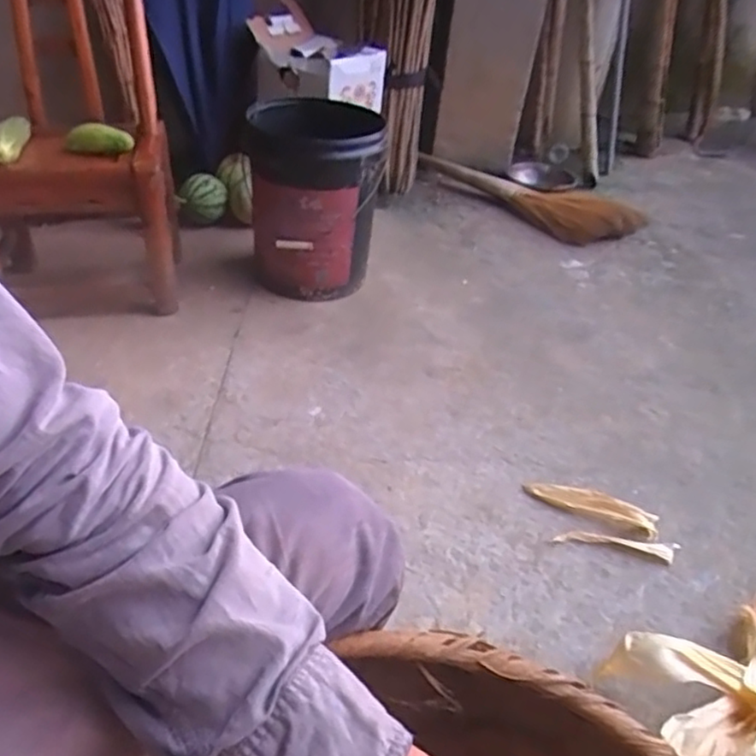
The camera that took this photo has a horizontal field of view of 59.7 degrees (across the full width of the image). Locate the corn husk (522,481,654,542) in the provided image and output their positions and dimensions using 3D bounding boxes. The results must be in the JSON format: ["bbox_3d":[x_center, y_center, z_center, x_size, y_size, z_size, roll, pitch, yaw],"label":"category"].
[{"bbox_3d":[0.346,0.207,1.070,0.206,0.024,0.050,20,40,16],"label":"corn husk"}]

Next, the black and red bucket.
[{"bbox_3d":[-0.146,-0.404,1.485,0.275,0.363,0.301,2,38,-6],"label":"black and red bucket"}]

